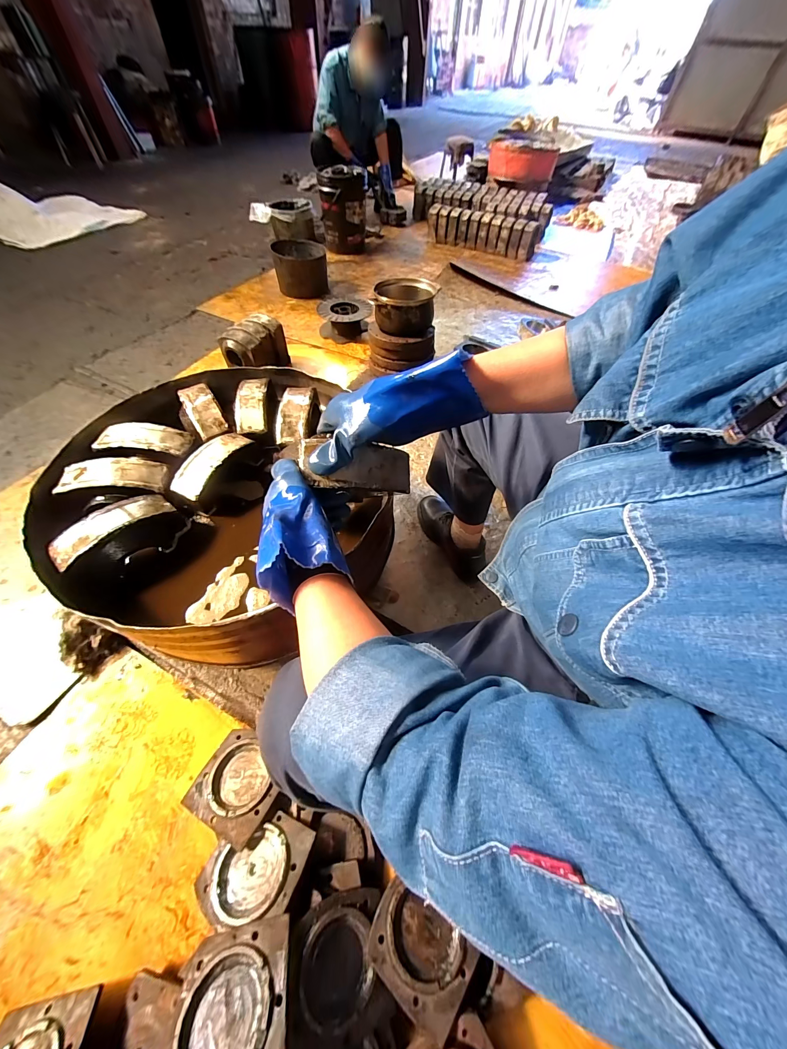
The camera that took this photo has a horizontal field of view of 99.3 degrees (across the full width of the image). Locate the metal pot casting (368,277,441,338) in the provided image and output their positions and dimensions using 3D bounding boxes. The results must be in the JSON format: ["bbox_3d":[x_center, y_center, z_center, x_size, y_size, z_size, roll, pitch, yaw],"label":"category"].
[{"bbox_3d":[0.043,-0.834,1.300,0.226,0.146,0.231,12,56,5],"label":"metal pot casting"}]

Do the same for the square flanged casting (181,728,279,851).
[{"bbox_3d":[-0.313,0.519,0.676,0.163,0.016,0.150,18,49,21],"label":"square flanged casting"}]

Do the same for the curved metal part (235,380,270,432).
[{"bbox_3d":[-0.299,-0.259,0.709,0.064,0.030,0.156,-3,56,-6],"label":"curved metal part"}]

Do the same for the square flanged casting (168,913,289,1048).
[{"bbox_3d":[-0.232,0.715,0.483,0.157,0.040,0.171,-14,40,-5],"label":"square flanged casting"}]

